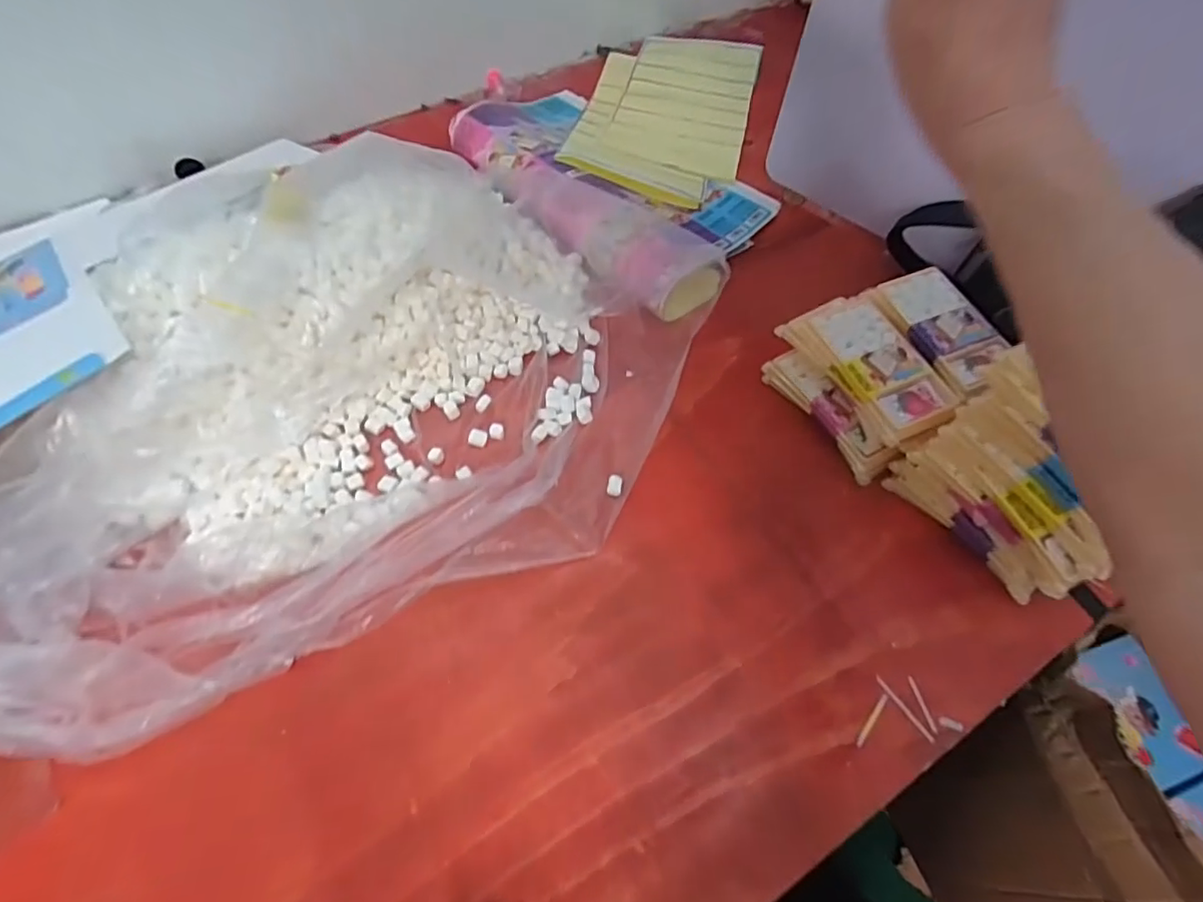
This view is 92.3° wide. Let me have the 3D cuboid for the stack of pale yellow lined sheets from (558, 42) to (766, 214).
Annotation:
[{"bbox_3d":[0.089,-0.456,0.754,0.208,0.045,0.395,13,61,6],"label":"stack of pale yellow lined sheets"}]

